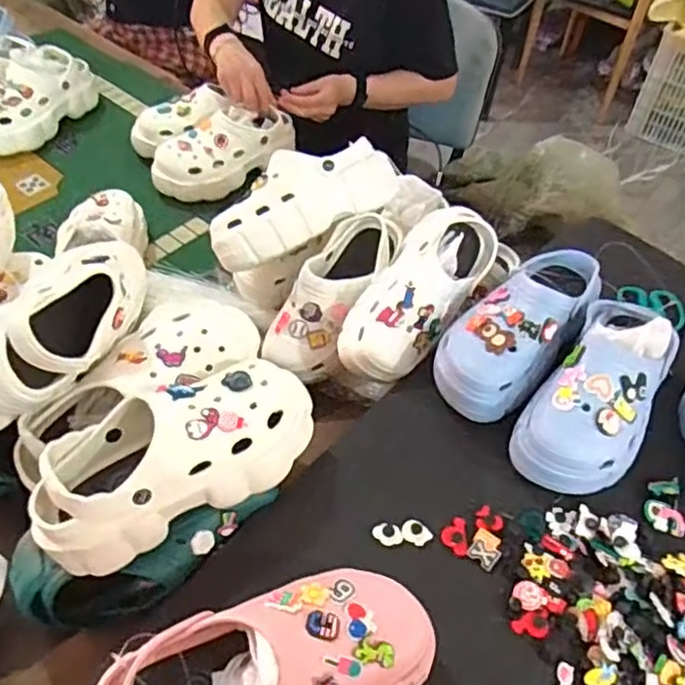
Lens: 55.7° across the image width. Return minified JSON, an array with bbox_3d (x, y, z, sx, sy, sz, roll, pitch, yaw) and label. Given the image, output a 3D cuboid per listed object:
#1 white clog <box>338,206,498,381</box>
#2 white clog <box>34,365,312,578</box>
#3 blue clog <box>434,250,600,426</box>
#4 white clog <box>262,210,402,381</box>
[{"bbox_3d":[0.090,-0.071,0.778,0.112,0.078,0.249,33,74,22],"label":"white clog"},{"bbox_3d":[-0.150,0.104,0.600,0.265,0.085,0.113,-22,54,-20],"label":"white clog"},{"bbox_3d":[0.206,-0.019,0.733,0.245,0.082,0.105,-35,60,-28],"label":"blue clog"},{"bbox_3d":[-0.012,-0.065,0.846,0.093,0.086,0.236,28,82,19],"label":"white clog"}]

